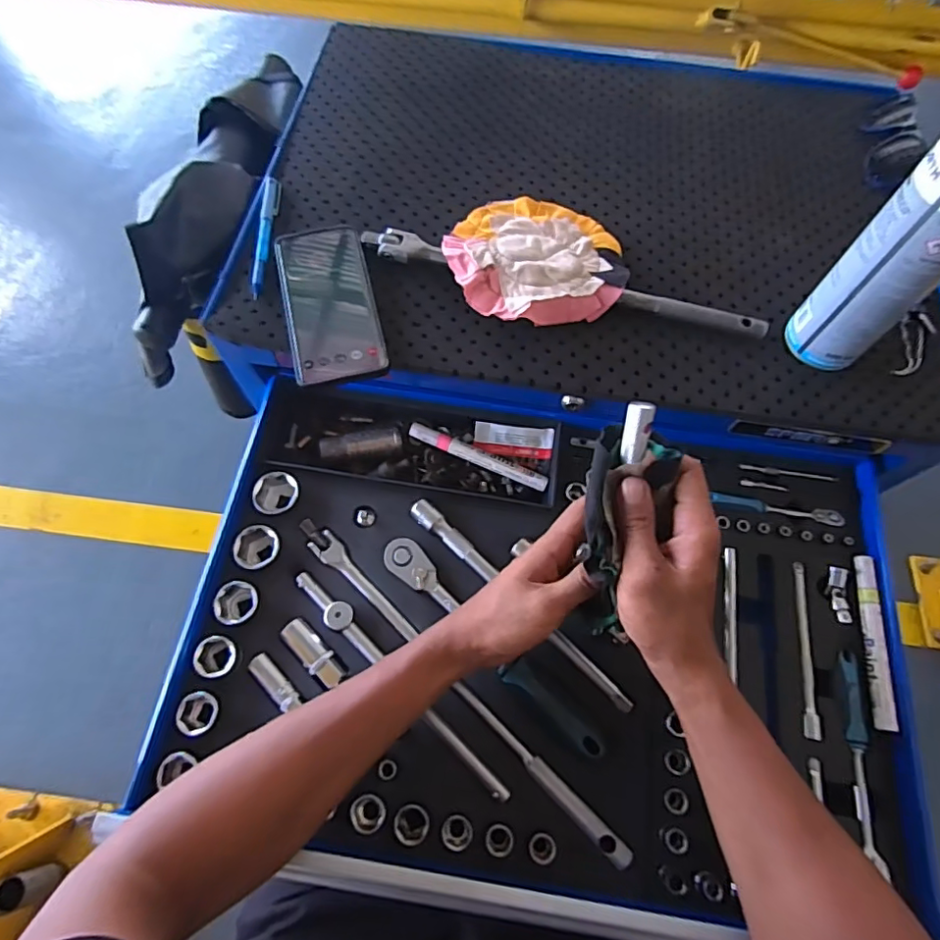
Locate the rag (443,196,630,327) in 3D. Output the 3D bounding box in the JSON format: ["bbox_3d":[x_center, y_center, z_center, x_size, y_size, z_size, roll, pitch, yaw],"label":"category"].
[{"bbox_3d":[0.059,-0.199,0.518,0.156,0.028,0.156,1,66,-1],"label":"rag"}]

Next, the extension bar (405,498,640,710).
[{"bbox_3d":[0.040,0.113,0.481,0.246,0.018,0.018,41,71,15],"label":"extension bar"}]

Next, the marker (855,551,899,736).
[{"bbox_3d":[0.341,0.142,0.471,0.011,0.015,0.141,7,66,2],"label":"marker"}]

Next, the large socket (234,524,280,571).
[{"bbox_3d":[-0.186,0.071,0.494,0.037,0.031,0.036,15,67,5],"label":"large socket"}]

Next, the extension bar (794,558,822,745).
[{"bbox_3d":[0.289,0.152,0.478,0.013,0.008,0.144,9,66,2],"label":"extension bar"}]

